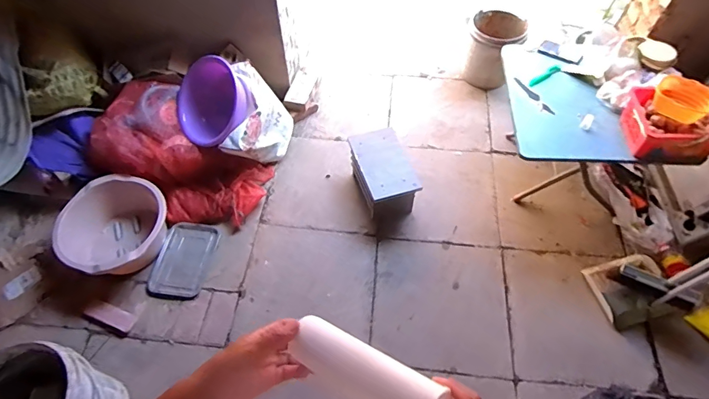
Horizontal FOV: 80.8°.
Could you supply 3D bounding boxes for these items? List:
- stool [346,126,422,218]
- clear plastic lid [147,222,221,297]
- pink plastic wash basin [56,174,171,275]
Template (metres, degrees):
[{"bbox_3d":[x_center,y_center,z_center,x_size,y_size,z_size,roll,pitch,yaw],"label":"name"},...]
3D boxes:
[{"bbox_3d":[0.118,-0.114,1.802,0.220,0.230,0.358,-16,58,-10],"label":"stool"},{"bbox_3d":[-0.685,0.234,1.673,0.213,0.036,0.310,7,57,4],"label":"clear plastic lid"},{"bbox_3d":[-0.920,0.123,1.649,0.397,0.190,0.392,0,57,0],"label":"pink plastic wash basin"}]

